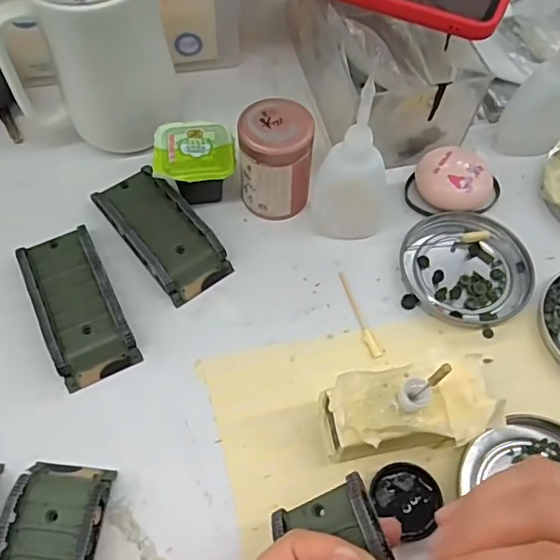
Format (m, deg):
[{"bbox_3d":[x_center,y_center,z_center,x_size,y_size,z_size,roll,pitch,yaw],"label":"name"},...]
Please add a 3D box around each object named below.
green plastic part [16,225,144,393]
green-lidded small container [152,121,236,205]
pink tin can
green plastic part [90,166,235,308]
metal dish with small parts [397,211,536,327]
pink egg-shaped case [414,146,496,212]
[{"bbox_3d":[-0.119,0.013,0.328,0.042,0.019,0.096,-23,63,-14],"label":"green plastic part"},{"bbox_3d":[-0.054,-0.073,0.364,0.049,0.035,0.047,-3,60,-3],"label":"green-lidded small container"},{"bbox_3d":[-0.003,-0.074,0.352,0.043,0.064,0.043,1,60,-1],"label":"pink tin can"},{"bbox_3d":[-0.076,-0.031,0.353,0.044,0.019,0.096,-35,67,-20],"label":"green plastic part"},{"bbox_3d":[0.116,-0.008,0.349,0.078,0.009,0.075,1,60,-1],"label":"metal dish with small parts"},{"bbox_3d":[0.116,-0.066,0.375,0.050,0.022,0.041,26,63,13],"label":"pink egg-shaped case"}]

